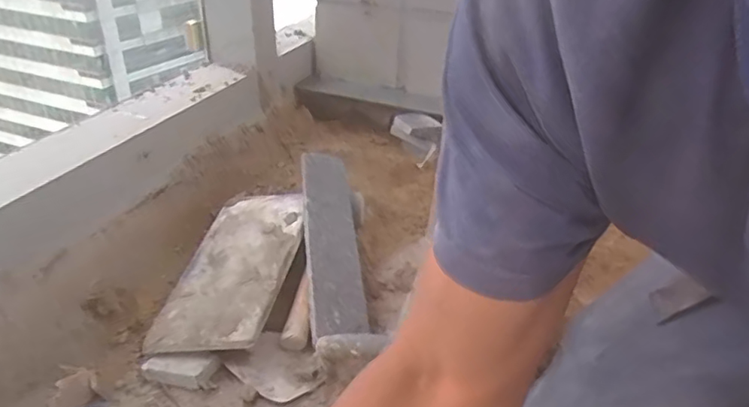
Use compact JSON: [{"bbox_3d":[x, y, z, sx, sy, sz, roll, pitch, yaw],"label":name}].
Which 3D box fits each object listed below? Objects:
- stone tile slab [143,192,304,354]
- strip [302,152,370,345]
[{"bbox_3d":[-0.195,0.080,0.820,0.157,0.015,0.325,-5,31,11],"label":"stone tile slab"},{"bbox_3d":[-0.067,0.043,0.865,0.080,0.013,0.390,14,36,-20],"label":"strip"}]

